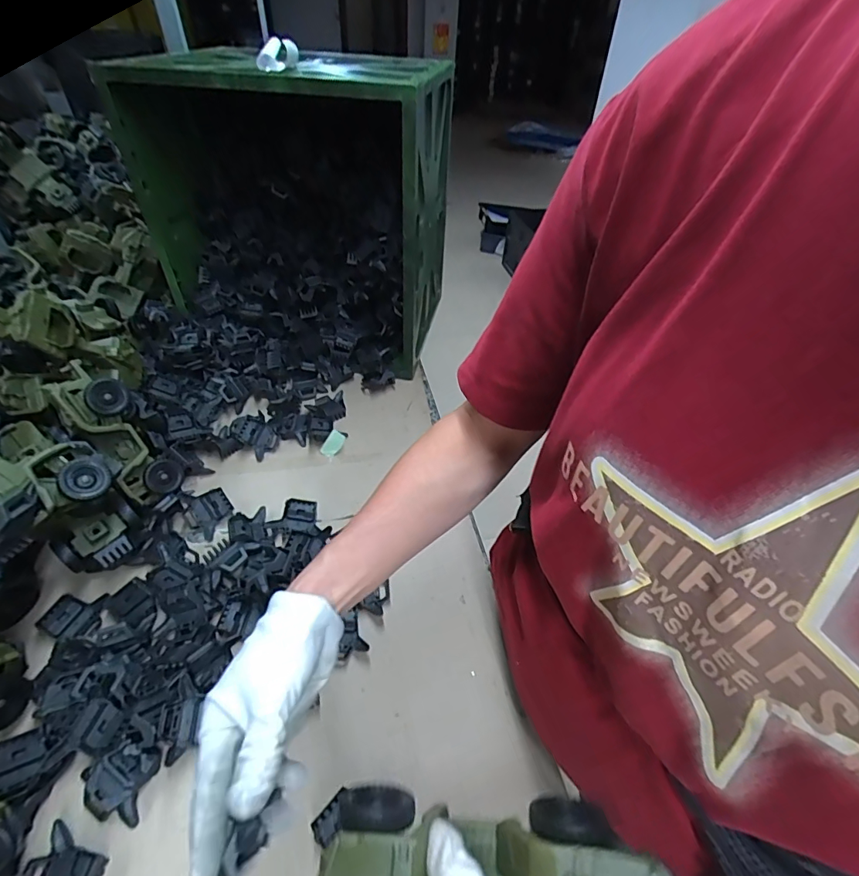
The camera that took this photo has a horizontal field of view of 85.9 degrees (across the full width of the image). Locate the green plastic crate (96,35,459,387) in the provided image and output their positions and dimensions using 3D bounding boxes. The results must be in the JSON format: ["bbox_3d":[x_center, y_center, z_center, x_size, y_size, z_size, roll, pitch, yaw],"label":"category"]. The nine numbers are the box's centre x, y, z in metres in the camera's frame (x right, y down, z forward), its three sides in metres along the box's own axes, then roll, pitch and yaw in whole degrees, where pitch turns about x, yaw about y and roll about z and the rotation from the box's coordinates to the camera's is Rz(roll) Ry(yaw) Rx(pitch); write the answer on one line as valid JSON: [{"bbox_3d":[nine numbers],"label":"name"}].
[{"bbox_3d":[-0.230,-0.382,0.815,0.462,0.442,0.344,9,43,7],"label":"green plastic crate"}]

